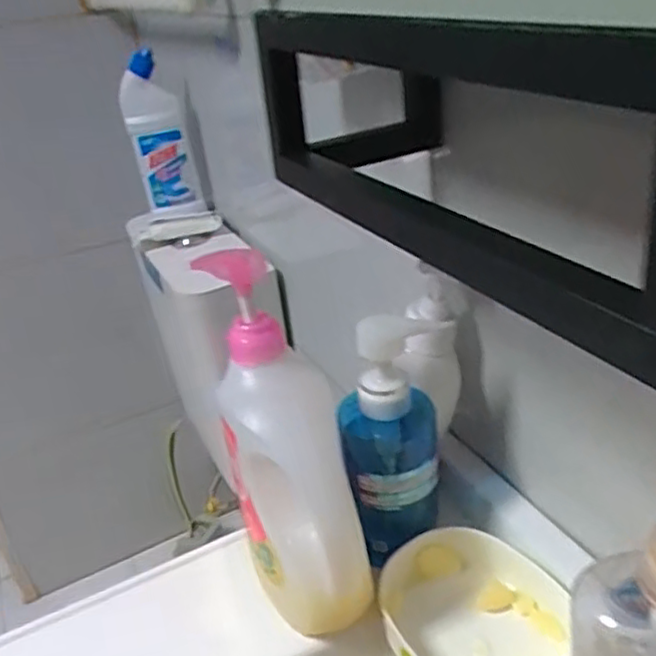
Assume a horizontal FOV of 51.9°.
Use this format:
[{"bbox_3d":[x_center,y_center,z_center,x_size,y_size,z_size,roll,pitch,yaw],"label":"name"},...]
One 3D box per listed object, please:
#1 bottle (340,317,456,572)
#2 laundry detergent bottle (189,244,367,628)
[{"bbox_3d":[0.046,0.076,0.464,0.072,0.170,0.071,-6,29,1],"label":"bottle"},{"bbox_3d":[-0.030,0.075,0.432,0.063,0.247,0.061,-15,6,-15],"label":"laundry detergent bottle"}]

